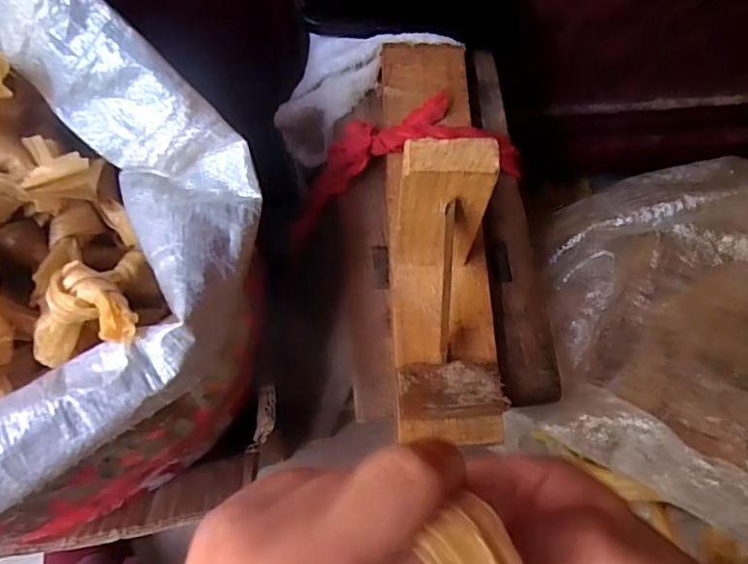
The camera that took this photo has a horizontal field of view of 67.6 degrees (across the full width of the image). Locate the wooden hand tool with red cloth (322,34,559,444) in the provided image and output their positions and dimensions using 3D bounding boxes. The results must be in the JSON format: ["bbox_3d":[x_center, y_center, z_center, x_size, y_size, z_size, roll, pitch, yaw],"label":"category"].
[{"bbox_3d":[0.042,-0.058,0.319,0.126,0.128,0.273,-3,69,-3],"label":"wooden hand tool with red cloth"}]

